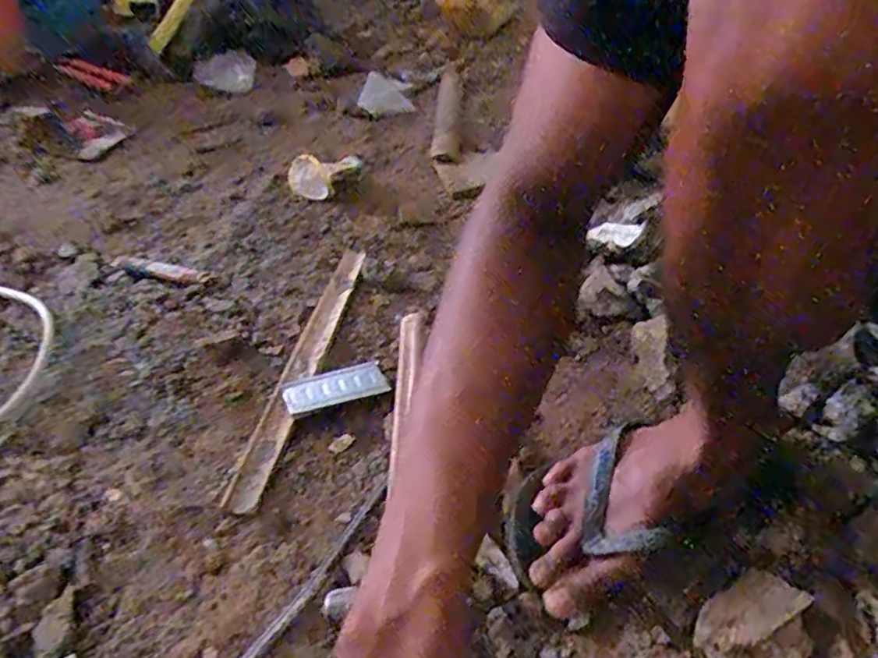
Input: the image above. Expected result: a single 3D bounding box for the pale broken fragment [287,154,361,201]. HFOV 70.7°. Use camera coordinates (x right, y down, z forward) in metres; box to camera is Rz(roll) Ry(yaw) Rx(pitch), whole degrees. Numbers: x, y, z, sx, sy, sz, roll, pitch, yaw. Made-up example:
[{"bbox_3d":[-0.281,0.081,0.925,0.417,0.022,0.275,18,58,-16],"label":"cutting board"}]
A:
[{"bbox_3d":[-0.155,-0.219,0.870,0.109,0.055,0.049,-20,47,-23],"label":"pale broken fragment"}]

